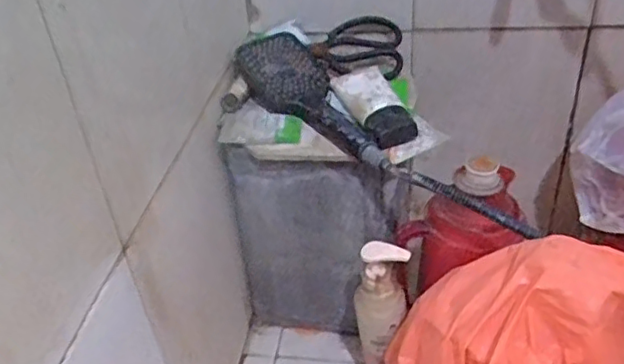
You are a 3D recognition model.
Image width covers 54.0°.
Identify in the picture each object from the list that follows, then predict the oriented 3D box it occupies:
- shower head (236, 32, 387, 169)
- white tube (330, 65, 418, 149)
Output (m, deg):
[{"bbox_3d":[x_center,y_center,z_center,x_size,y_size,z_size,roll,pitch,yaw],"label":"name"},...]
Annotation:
[{"bbox_3d":[0.009,-0.100,0.779,0.106,0.041,0.281,-25,52,-25],"label":"shower head"},{"bbox_3d":[0.078,-0.102,0.781,0.068,0.035,0.170,-13,37,-10],"label":"white tube"}]

